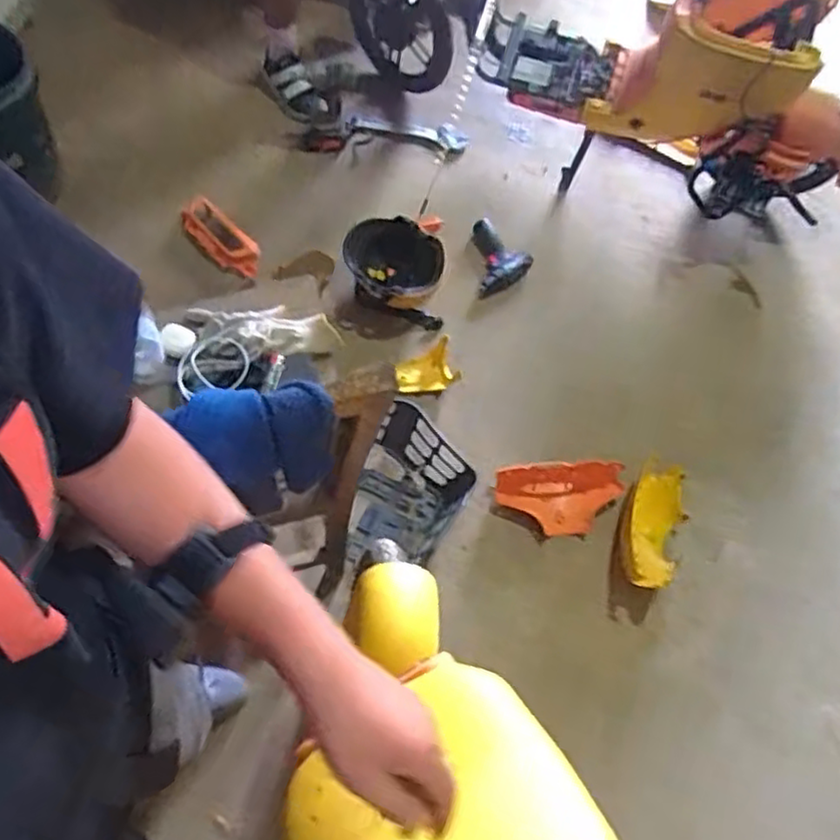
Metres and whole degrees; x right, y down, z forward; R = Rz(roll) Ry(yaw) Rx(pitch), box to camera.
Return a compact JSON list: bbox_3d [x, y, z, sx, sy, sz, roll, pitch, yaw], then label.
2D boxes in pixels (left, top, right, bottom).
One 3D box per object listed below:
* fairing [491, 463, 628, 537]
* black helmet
[{"bbox_3d":[0.312,0.174,1.541,0.286,0.073,0.151,1,65,-2],"label":"fairing"},{"bbox_3d":[-0.071,-0.370,1.685,0.236,0.140,0.187,28,64,5],"label":"black helmet"}]

